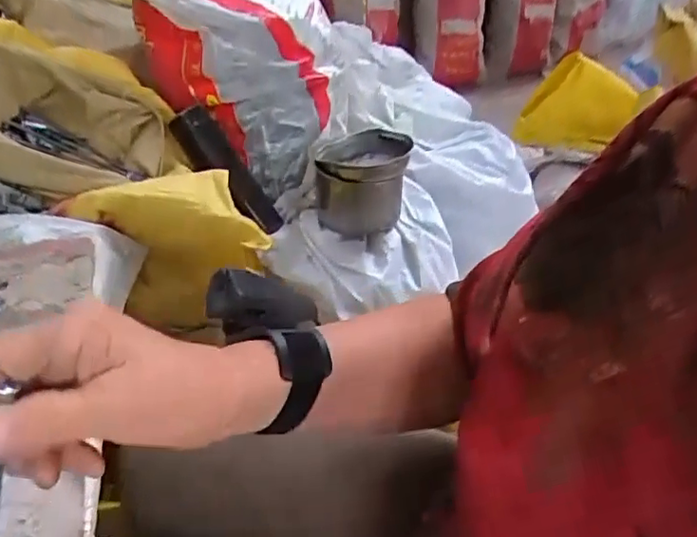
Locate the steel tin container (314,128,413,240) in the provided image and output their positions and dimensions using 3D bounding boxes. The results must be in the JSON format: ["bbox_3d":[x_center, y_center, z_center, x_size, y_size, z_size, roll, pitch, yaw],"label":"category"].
[{"bbox_3d":[0.020,-0.132,0.950,0.136,0.143,0.157,2,36,0],"label":"steel tin container"}]

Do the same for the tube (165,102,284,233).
[{"bbox_3d":[-0.196,-0.159,0.950,0.058,0.217,0.059,-30,35,13],"label":"tube"}]

